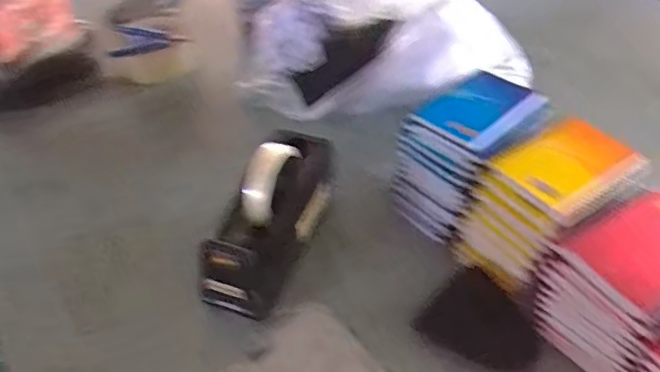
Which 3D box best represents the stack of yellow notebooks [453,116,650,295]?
[{"bbox_3d":[0.227,0.022,0.582,0.156,0.118,0.100,-28,51,-24],"label":"stack of yellow notebooks"}]

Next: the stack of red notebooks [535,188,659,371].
[{"bbox_3d":[0.278,0.087,0.516,0.146,0.111,0.107,-29,52,-25],"label":"stack of red notebooks"}]

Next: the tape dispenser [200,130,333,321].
[{"bbox_3d":[-0.062,0.028,0.603,0.086,0.117,0.206,12,47,12],"label":"tape dispenser"}]

